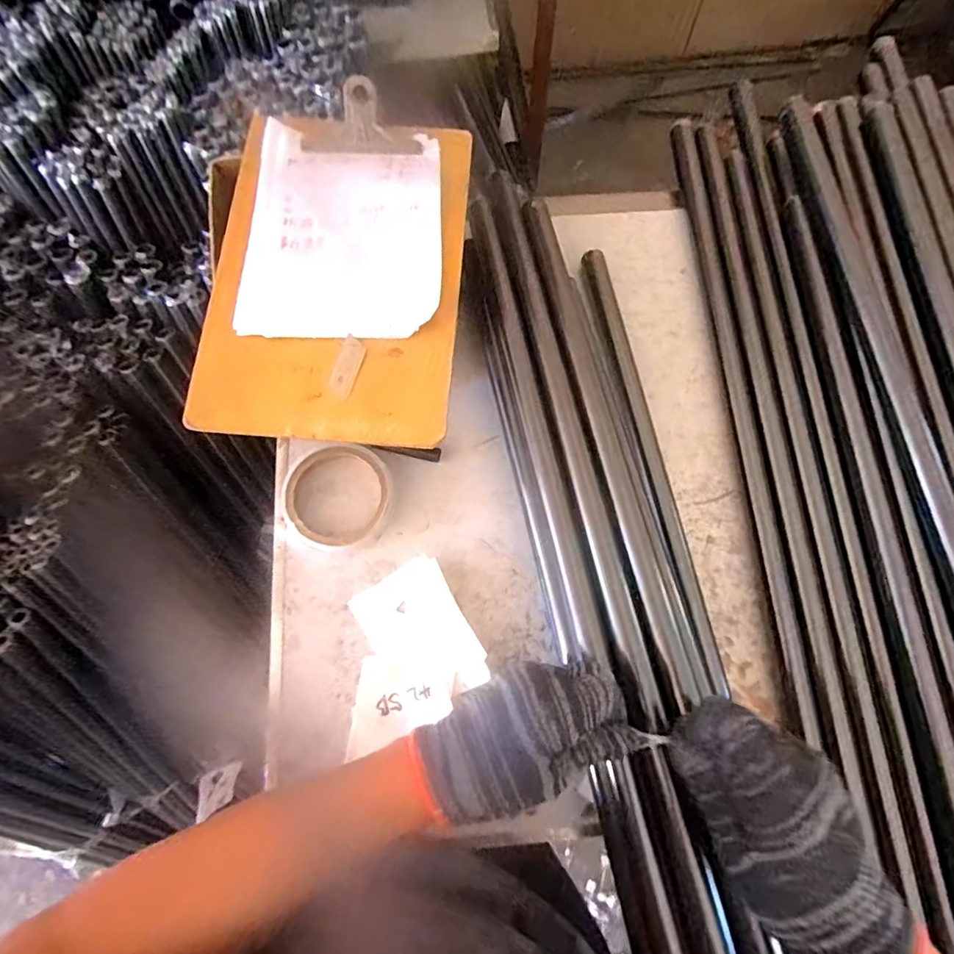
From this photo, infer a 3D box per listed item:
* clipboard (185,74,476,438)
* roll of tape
[{"bbox_3d":[-0.106,-0.166,0.420,0.188,0.018,0.282,5,75,1],"label":"clipboard"},{"bbox_3d":[-0.125,0.017,0.475,0.092,0.020,0.096,0,75,0],"label":"roll of tape"}]

